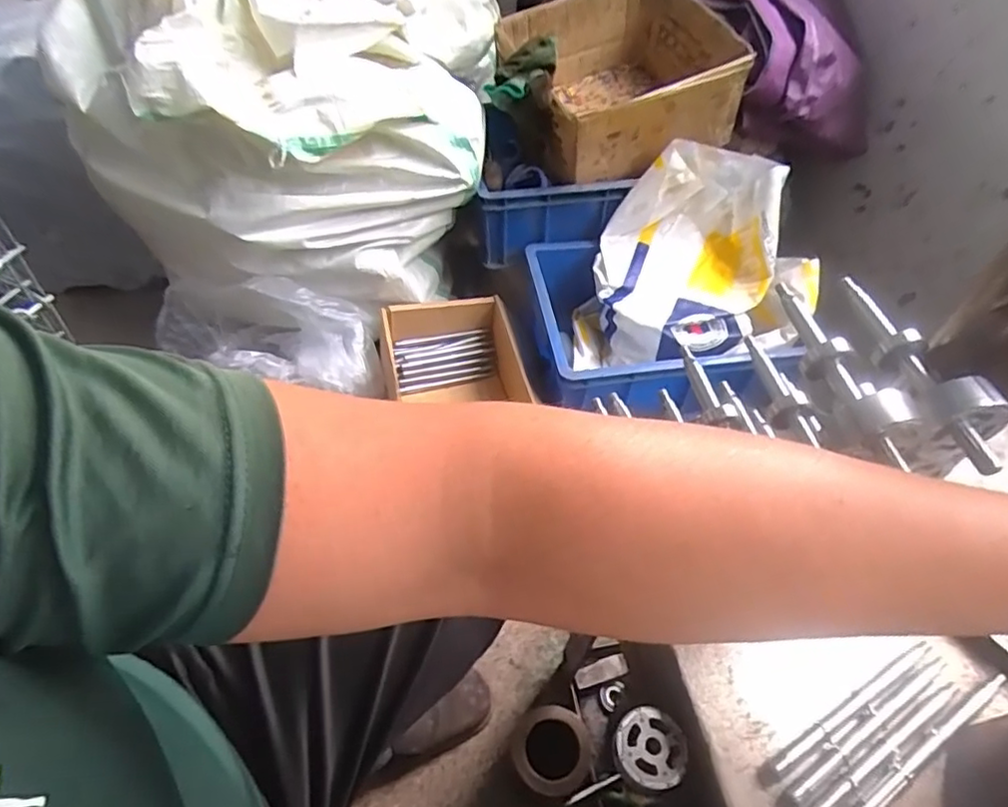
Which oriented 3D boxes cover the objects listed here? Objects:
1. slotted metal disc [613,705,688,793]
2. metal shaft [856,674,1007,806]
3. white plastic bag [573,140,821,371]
[{"bbox_3d":[0.106,0.249,0.445,0.051,0.009,0.054,2,52,-2],"label":"slotted metal disc"},{"bbox_3d":[0.292,0.231,0.418,0.160,0.004,0.010,-25,57,-21],"label":"metal shaft"},{"bbox_3d":[0.297,-0.214,0.951,0.317,0.234,0.268,11,52,5],"label":"white plastic bag"}]

